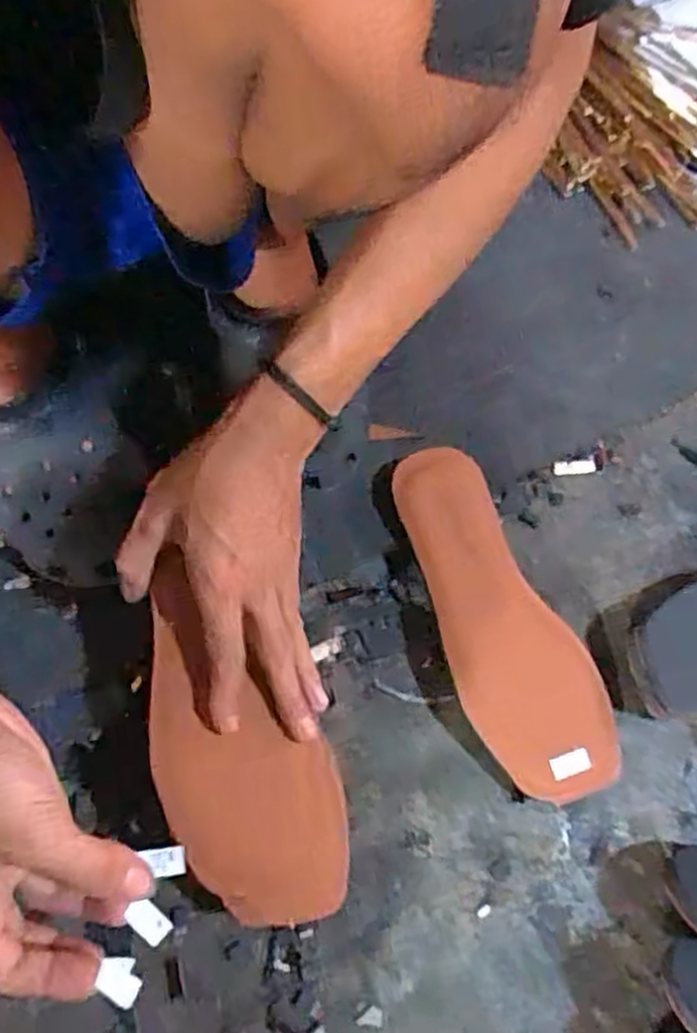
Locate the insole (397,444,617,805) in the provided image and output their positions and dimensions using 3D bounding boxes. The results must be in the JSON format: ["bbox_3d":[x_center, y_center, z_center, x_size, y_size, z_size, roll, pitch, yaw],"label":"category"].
[{"bbox_3d":[0.102,0.067,0.504,0.086,0.010,0.239,-19,77,-5],"label":"insole"}]

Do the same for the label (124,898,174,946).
[{"bbox_3d":[-0.094,0.190,0.354,0.013,0.004,0.024,-44,105,-25],"label":"label"}]

